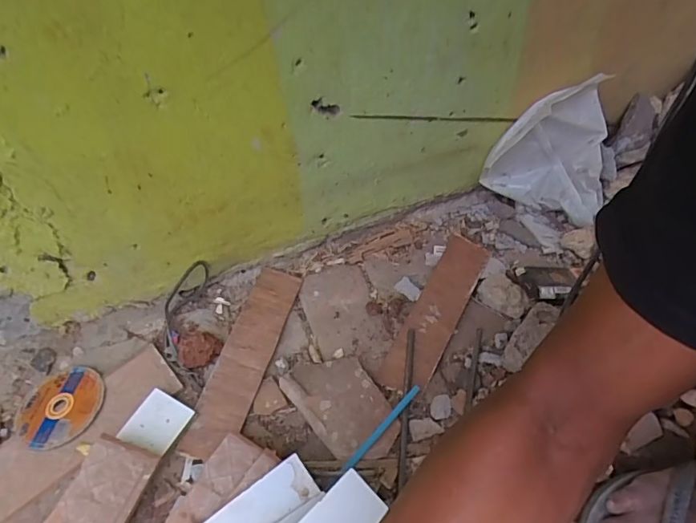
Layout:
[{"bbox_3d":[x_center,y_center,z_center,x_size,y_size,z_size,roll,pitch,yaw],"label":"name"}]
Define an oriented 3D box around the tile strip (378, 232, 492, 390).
[{"bbox_3d":[0.121,0.062,0.637,0.058,0.015,0.251,23,57,18],"label":"tile strip"}]

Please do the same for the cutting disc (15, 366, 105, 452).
[{"bbox_3d":[-0.338,0.170,0.561,0.096,0.006,0.094,-4,49,4],"label":"cutting disc"}]

